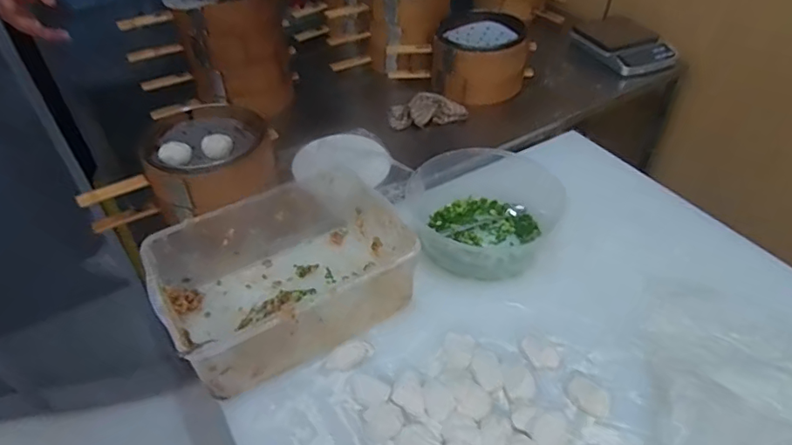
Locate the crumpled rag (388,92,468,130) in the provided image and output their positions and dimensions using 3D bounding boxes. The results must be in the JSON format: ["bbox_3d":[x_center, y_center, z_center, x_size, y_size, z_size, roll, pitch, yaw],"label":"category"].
[{"bbox_3d":[0.060,-0.232,1.092,0.160,0.033,0.077,-14,45,-12],"label":"crumpled rag"}]

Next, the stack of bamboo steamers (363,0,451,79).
[{"bbox_3d":[0.031,-0.454,1.196,0.192,0.176,0.204,-7,43,-4],"label":"stack of bamboo steamers"}]

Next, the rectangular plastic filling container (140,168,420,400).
[{"bbox_3d":[-0.147,0.064,0.717,0.320,0.104,0.220,-25,47,-22],"label":"rectangular plastic filling container"}]

